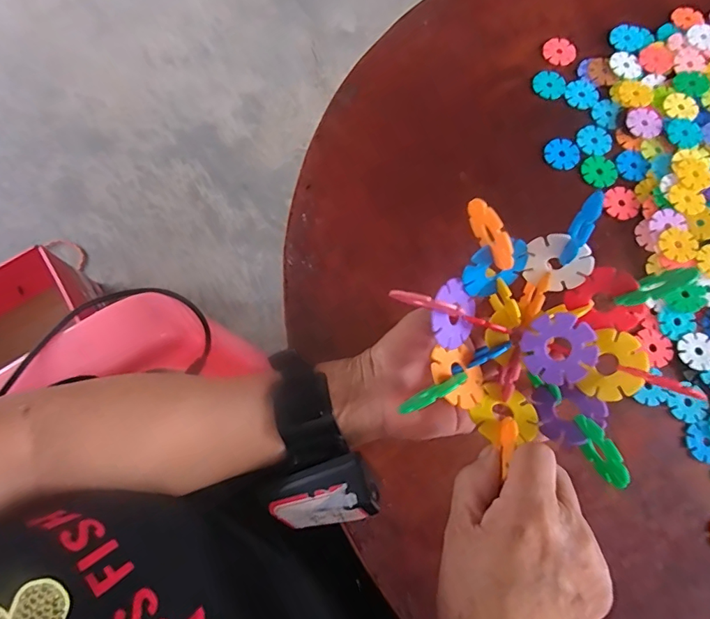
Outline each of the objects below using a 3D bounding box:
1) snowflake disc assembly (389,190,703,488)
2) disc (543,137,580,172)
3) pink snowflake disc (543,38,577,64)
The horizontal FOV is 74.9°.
[{"bbox_3d":[0.104,0.019,0.271,0.148,0.076,0.146,-4,73,-1],"label":"snowflake disc assembly"},{"bbox_3d":[0.196,-0.148,0.440,0.032,0.004,0.032,0,73,0],"label":"disc"},{"bbox_3d":[0.208,-0.264,0.472,0.033,0.004,0.031,0,73,0],"label":"pink snowflake disc"}]

